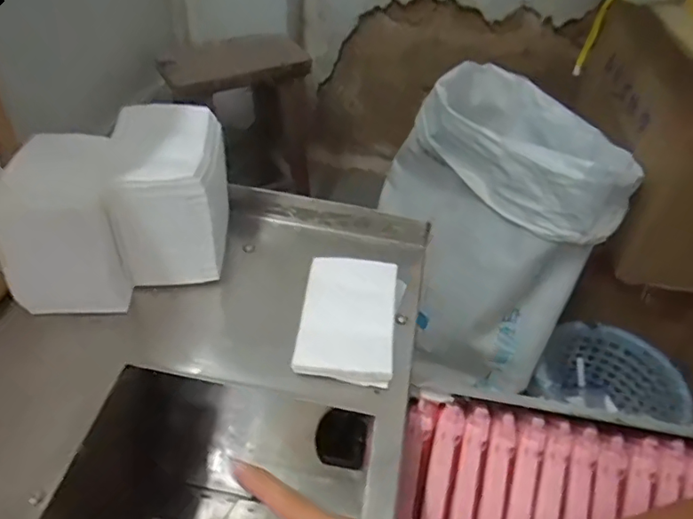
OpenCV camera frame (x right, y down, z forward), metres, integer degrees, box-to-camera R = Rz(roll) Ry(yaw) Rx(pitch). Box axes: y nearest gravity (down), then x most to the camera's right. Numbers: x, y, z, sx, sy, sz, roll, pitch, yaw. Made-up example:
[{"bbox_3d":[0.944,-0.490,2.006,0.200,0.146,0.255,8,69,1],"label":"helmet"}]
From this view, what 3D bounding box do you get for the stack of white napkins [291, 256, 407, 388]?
[{"bbox_3d":[0.002,0.041,0.401,0.068,0.025,0.097,8,42,2],"label":"stack of white napkins"}]

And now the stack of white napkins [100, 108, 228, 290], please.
[{"bbox_3d":[-0.130,-0.049,0.417,0.077,0.095,0.099,-6,43,-13],"label":"stack of white napkins"}]

